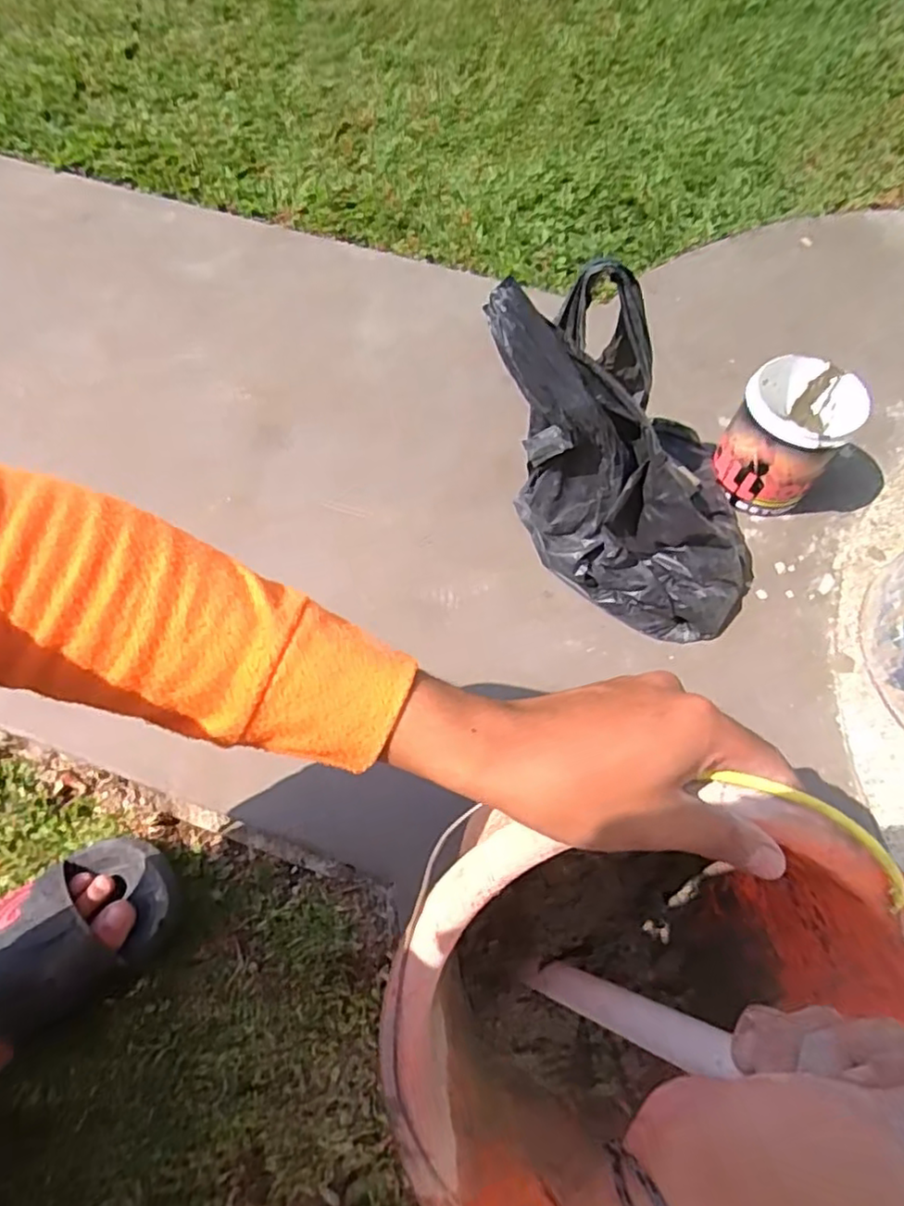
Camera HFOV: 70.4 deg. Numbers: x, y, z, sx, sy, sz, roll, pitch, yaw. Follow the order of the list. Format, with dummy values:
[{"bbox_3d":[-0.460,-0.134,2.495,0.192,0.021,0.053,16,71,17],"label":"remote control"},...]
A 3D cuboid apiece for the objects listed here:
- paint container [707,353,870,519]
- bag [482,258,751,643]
[{"bbox_3d":[0.344,-0.171,0.673,0.100,0.124,0.114,32,67,16],"label":"paint container"},{"bbox_3d":[0.197,-0.137,0.592,0.217,0.230,0.276,-35,67,-16],"label":"bag"}]

